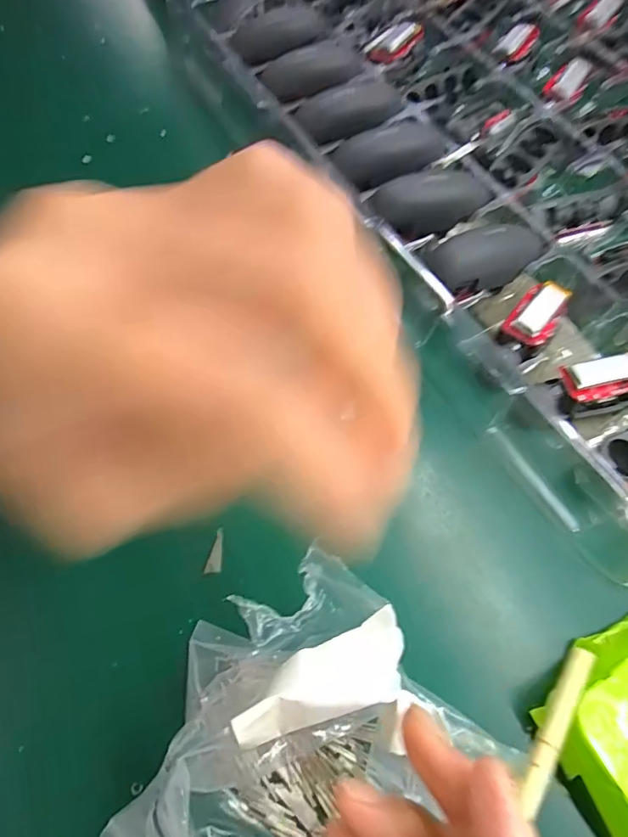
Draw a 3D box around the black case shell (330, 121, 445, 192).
[{"bbox_3d":[0.042,-0.149,0.284,0.061,0.010,0.028,-28,69,-10],"label":"black case shell"}]

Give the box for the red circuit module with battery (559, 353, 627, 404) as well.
[{"bbox_3d":[0.135,-0.019,0.235,0.036,0.008,0.018,-12,67,-3],"label":"red circuit module with battery"}]

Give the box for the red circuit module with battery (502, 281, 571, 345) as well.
[{"bbox_3d":[0.112,-0.052,0.252,0.021,0.011,0.033,35,72,15],"label":"red circuit module with battery"}]

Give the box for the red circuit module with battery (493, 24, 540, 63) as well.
[{"bbox_3d":[0.139,-0.258,0.347,0.020,0.004,0.042,29,71,13],"label":"red circuit module with battery"}]

